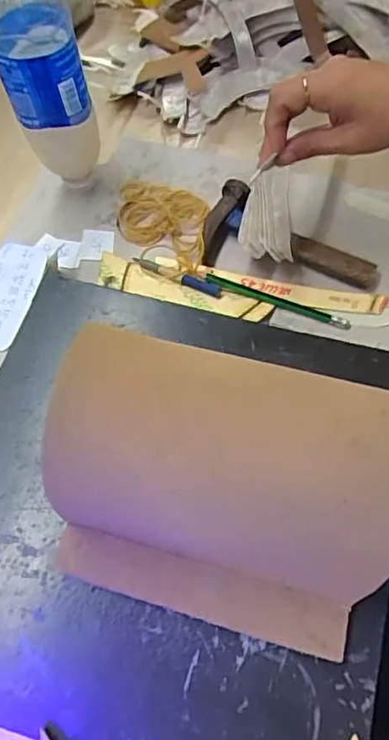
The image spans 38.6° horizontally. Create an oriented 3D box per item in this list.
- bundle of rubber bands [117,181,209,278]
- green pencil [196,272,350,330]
[{"bbox_3d":[-0.033,-0.136,0.525,0.084,0.011,0.109,5,64,3],"label":"bundle of rubber bands"},{"bbox_3d":[0.070,-0.063,0.491,0.137,0.010,0.014,18,66,9],"label":"green pencil"}]

